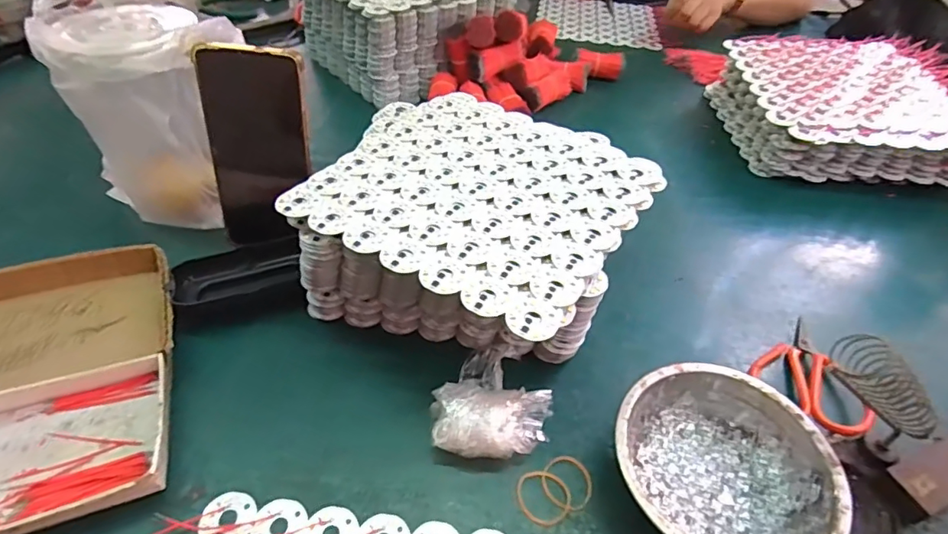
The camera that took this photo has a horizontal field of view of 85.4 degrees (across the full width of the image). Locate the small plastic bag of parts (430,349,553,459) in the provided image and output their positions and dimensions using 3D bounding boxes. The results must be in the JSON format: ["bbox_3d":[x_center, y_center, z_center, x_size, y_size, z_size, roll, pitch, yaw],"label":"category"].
[{"bbox_3d":[0.013,0.091,0.349,0.075,0.034,0.080,11,46,6],"label":"small plastic bag of parts"}]

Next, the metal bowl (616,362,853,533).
[{"bbox_3d":[0.150,0.125,0.315,0.123,0.041,0.123,2,45,-2],"label":"metal bowl"}]

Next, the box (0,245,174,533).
[{"bbox_3d":[-0.310,0.080,0.348,0.196,0.033,0.218,-12,47,-16],"label":"box"}]

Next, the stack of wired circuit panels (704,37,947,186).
[{"bbox_3d":[0.450,-0.191,0.622,0.266,0.082,0.227,8,45,3],"label":"stack of wired circuit panels"}]

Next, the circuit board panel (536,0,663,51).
[{"bbox_3d":[0.224,-0.448,0.932,0.211,0.006,0.201,7,47,3],"label":"circuit board panel"}]

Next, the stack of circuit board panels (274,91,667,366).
[{"bbox_3d":[0.011,-0.033,0.428,0.220,0.104,0.243,23,48,17],"label":"stack of circuit board panels"}]

